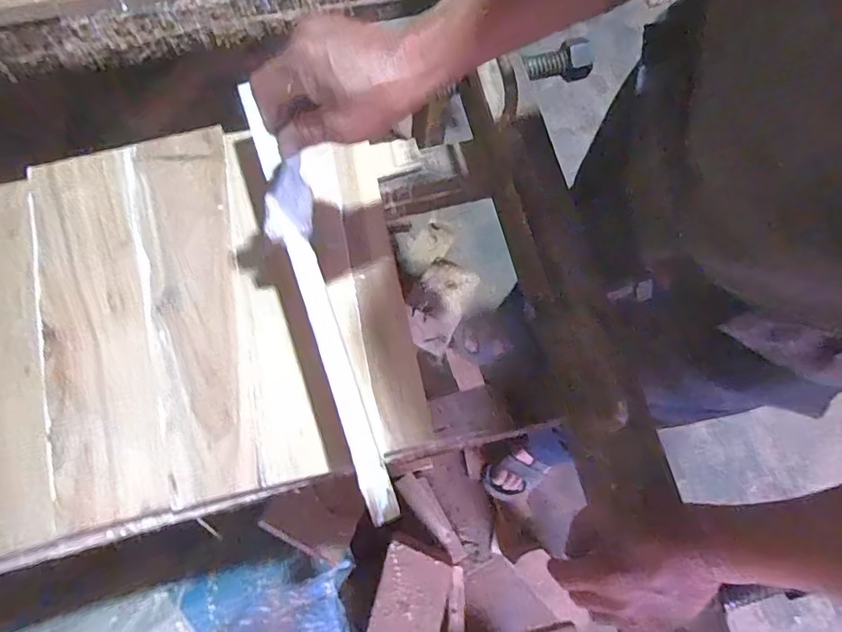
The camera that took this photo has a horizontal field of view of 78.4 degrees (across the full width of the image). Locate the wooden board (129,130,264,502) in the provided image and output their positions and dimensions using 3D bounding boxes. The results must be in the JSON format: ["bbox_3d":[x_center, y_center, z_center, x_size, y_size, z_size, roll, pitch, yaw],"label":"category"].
[{"bbox_3d":[-0.237,-0.017,0.543,0.094,0.019,0.399,-13,73,-6],"label":"wooden board"}]

